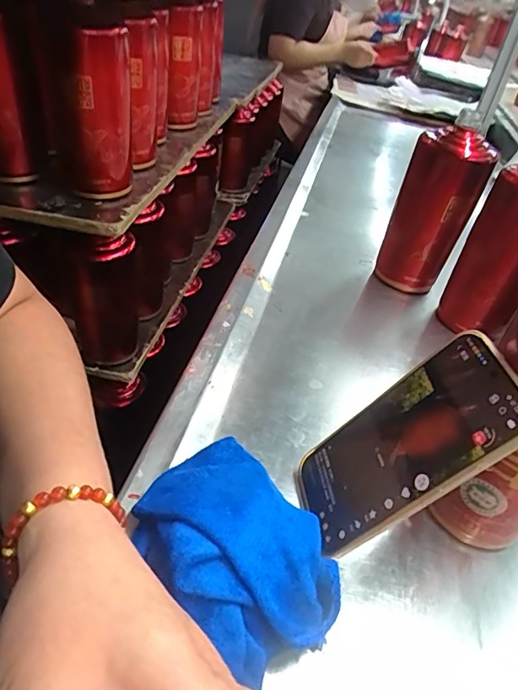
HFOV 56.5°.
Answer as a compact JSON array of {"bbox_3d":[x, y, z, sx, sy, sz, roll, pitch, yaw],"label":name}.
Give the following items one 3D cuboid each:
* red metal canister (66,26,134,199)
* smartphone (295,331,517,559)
[{"bbox_3d":[-0.168,-0.229,0.492,0.077,0.157,0.056,-4,41,-15],"label":"red metal canister"},{"bbox_3d":[0.085,0.064,0.296,0.007,0.160,0.077,26,33,-31],"label":"smartphone"}]

